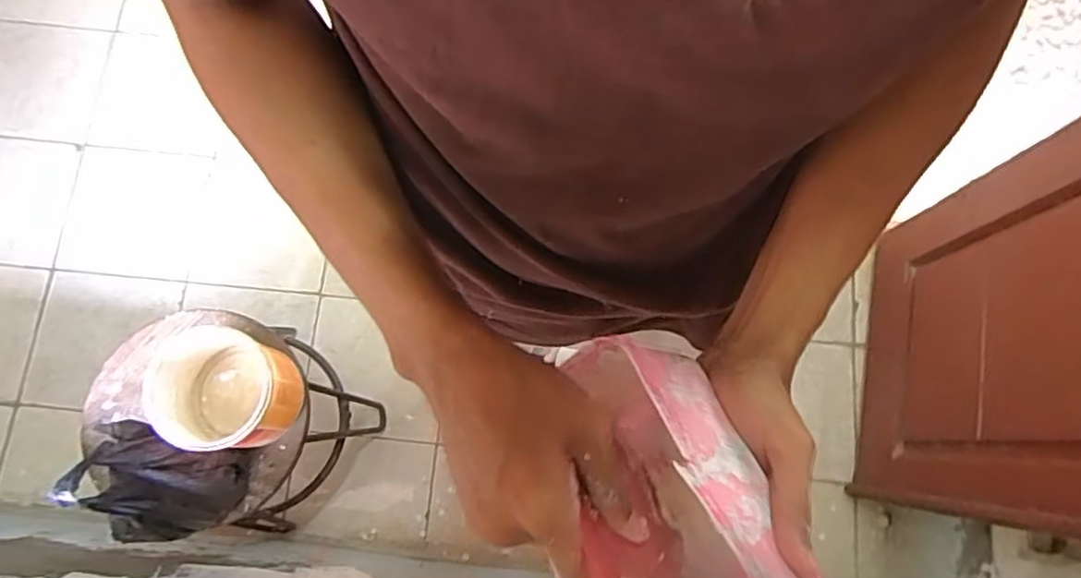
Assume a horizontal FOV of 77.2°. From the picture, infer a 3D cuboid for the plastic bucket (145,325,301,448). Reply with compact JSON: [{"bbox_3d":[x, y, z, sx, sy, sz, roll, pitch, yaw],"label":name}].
[{"bbox_3d":[-0.432,0.143,0.929,0.168,0.150,0.144,12,77,1],"label":"plastic bucket"}]

